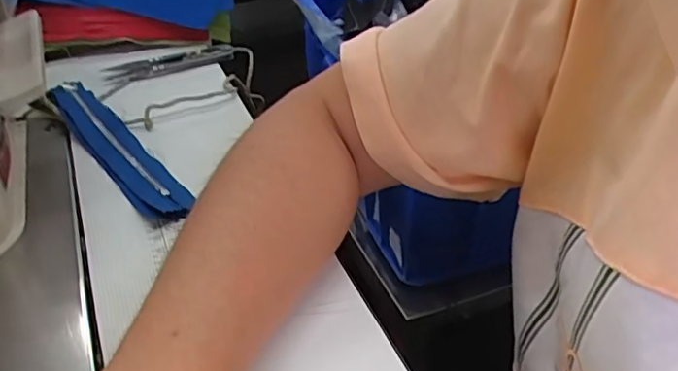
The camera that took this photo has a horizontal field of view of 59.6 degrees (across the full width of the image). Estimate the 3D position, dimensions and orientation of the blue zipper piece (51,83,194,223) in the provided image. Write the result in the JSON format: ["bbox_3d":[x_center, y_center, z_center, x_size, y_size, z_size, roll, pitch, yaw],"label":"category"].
[{"bbox_3d":[-0.148,-0.029,0.382,0.030,0.007,0.184,-25,44,-31],"label":"blue zipper piece"}]

